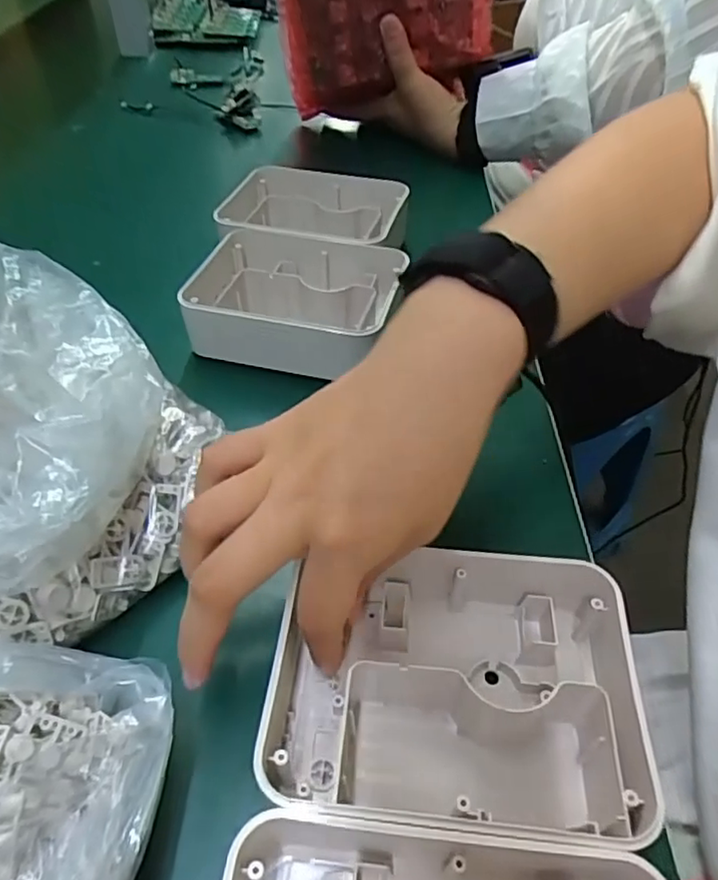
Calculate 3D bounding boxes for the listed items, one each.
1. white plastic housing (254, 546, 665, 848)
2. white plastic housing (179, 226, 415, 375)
[{"bbox_3d":[0.033,0.093,0.232,0.135,0.047,0.107,4,47,5],"label":"white plastic housing"},{"bbox_3d":[-0.043,-0.088,0.397,0.133,0.046,0.101,9,48,9],"label":"white plastic housing"}]

